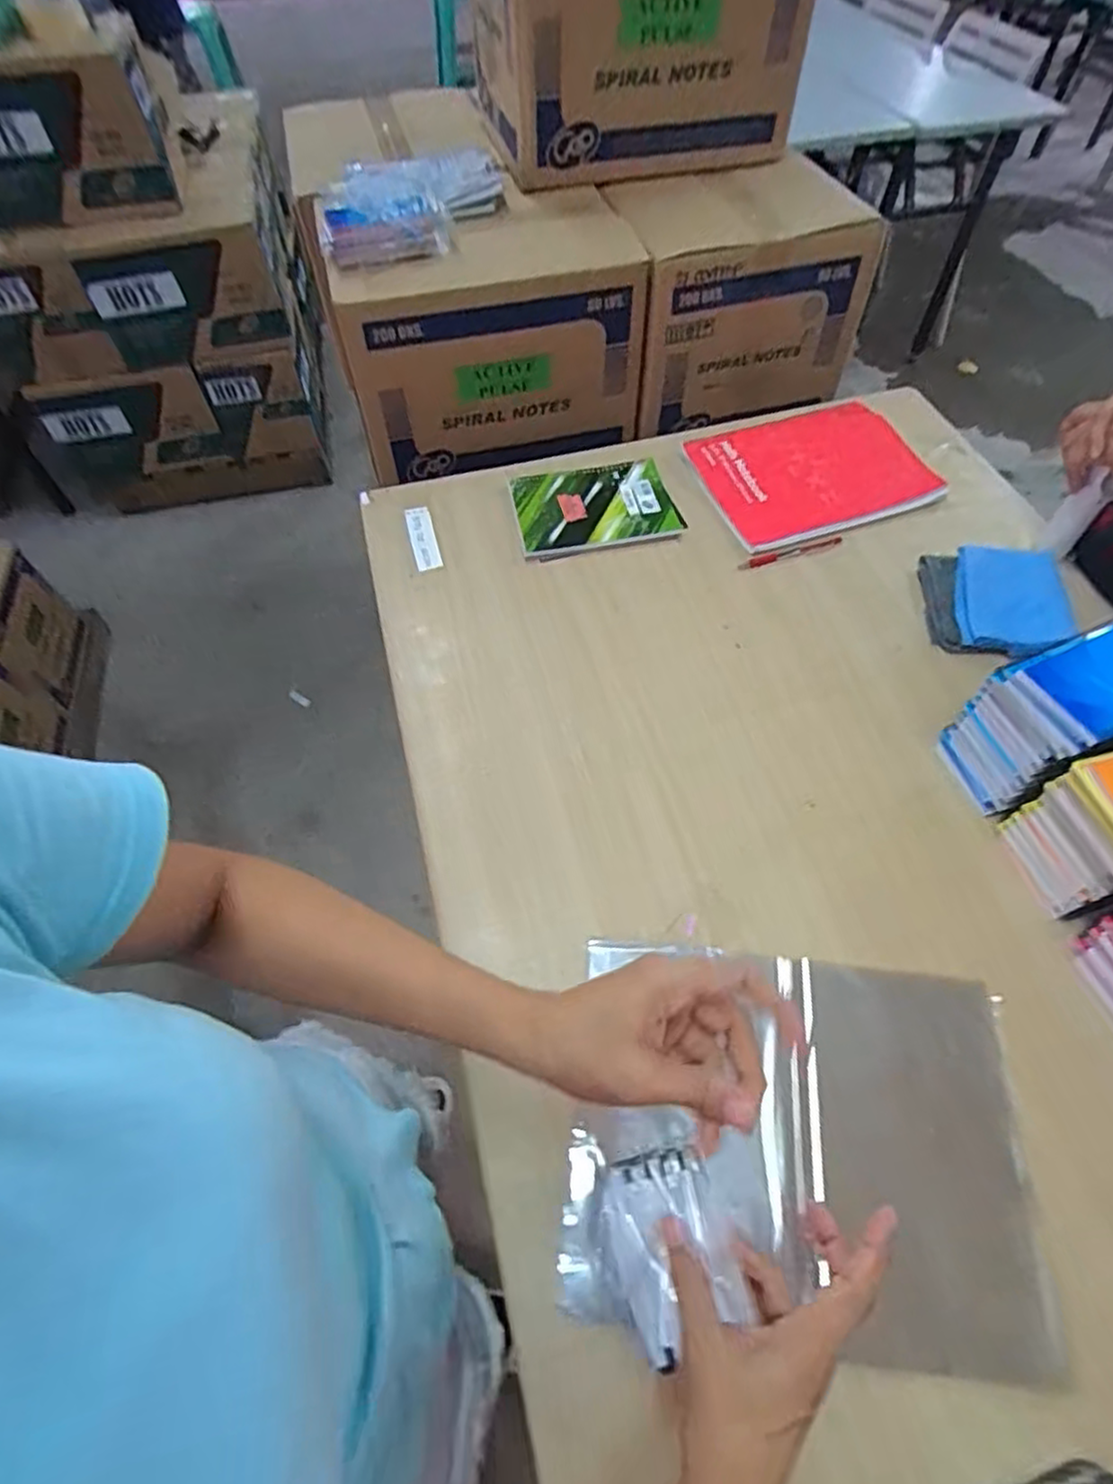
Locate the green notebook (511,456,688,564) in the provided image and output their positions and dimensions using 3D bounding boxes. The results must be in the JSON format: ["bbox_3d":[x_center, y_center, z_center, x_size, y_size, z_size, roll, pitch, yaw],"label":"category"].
[{"bbox_3d":[0.047,-0.306,0.880,0.201,0.011,0.151,-12,58,-6],"label":"green notebook"}]

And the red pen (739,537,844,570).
[{"bbox_3d":[0.284,-0.228,0.834,0.135,0.005,0.016,-16,59,-8],"label":"red pen"}]

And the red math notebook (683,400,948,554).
[{"bbox_3d":[0.335,-0.363,0.905,0.285,0.013,0.229,-18,59,-9],"label":"red math notebook"}]

